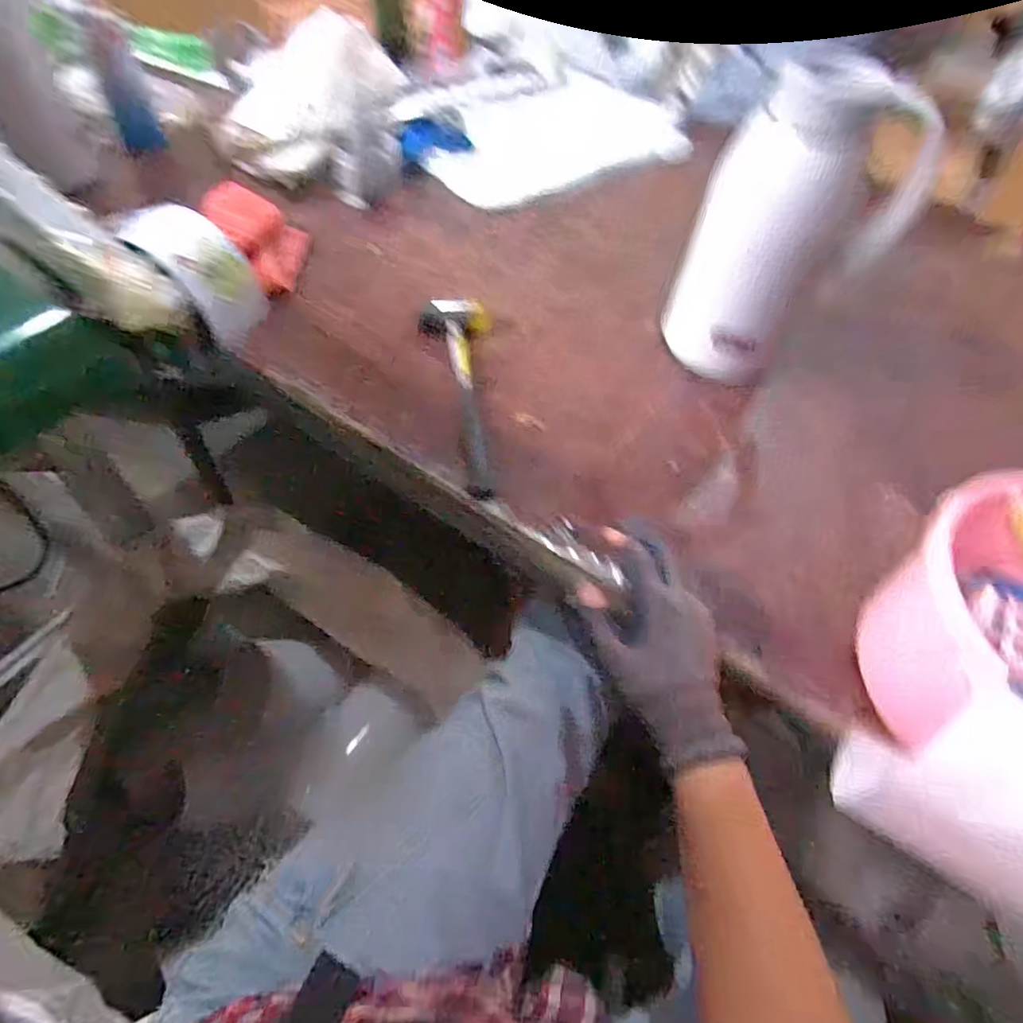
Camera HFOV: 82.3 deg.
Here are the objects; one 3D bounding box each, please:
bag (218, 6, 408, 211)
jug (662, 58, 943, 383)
[{"bbox_3d":[-0.282,-0.573,0.816,0.239,0.145,0.214,-1,56,-5],"label":"bag"},{"bbox_3d":[0.275,-0.275,0.595,0.151,0.285,0.116,-5,56,-8],"label":"jug"}]

